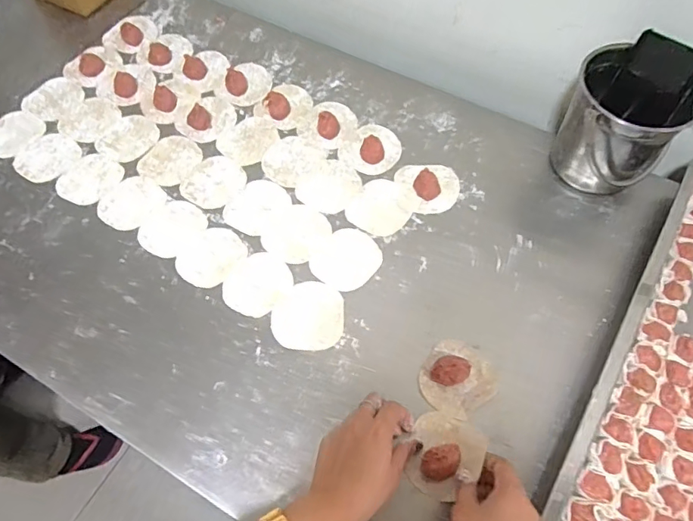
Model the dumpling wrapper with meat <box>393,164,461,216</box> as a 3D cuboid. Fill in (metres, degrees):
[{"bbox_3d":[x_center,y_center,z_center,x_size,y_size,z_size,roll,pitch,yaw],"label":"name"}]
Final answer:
[{"bbox_3d":[0.107,-0.097,0.644,0.081,0.019,0.076,1,63,-1],"label":"dumpling wrapper with meat"}]

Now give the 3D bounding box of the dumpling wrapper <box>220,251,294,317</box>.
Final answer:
[{"bbox_3d":[-0.104,0.026,0.585,0.069,0.004,0.079,33,66,15],"label":"dumpling wrapper"}]

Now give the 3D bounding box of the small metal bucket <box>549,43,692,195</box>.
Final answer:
[{"bbox_3d":[0.329,-0.158,0.609,0.123,0.136,0.128,1,63,-1],"label":"small metal bucket"}]

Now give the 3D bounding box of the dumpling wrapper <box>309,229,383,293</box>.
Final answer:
[{"bbox_3d":[0.002,-0.002,0.600,0.071,0.004,0.081,34,67,15],"label":"dumpling wrapper"}]

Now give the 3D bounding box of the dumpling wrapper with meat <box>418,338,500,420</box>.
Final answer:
[{"bbox_3d":[0.116,0.122,0.523,0.076,0.021,0.073,1,63,-1],"label":"dumpling wrapper with meat"}]

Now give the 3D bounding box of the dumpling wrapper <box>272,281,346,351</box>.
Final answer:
[{"bbox_3d":[-0.043,0.062,0.565,0.079,0.004,0.081,1,63,-1],"label":"dumpling wrapper"}]

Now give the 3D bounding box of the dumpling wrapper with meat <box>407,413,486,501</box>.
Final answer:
[{"bbox_3d":[0.096,0.188,0.482,0.064,0.024,0.077,21,64,9],"label":"dumpling wrapper with meat"}]

